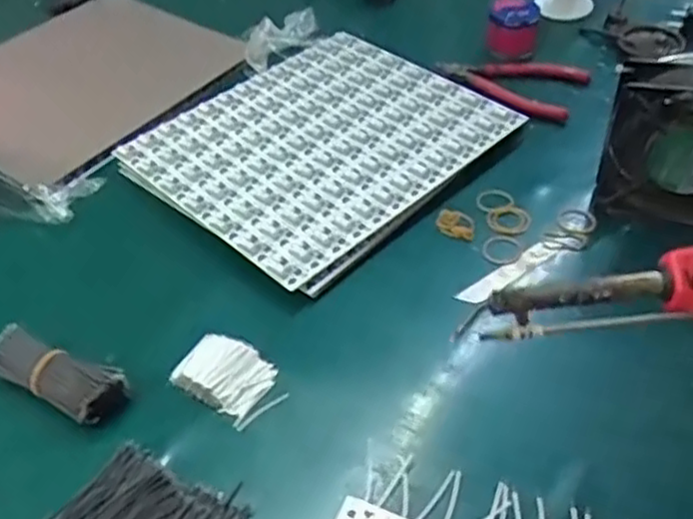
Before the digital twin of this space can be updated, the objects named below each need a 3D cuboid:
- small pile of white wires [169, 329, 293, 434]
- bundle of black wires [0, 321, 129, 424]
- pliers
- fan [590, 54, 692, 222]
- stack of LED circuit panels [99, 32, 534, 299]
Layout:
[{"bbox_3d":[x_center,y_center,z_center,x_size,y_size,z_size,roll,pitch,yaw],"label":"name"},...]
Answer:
[{"bbox_3d":[-0.077,0.081,0.487,0.073,0.012,0.049,28,51,23],"label":"small pile of white wires"},{"bbox_3d":[-0.193,0.076,0.479,0.091,0.031,0.039,22,49,18],"label":"bundle of black wires"},{"bbox_3d":[0.160,-0.183,0.729,0.152,0.024,0.103,18,47,14],"label":"pliers"},{"bbox_3d":[0.258,-0.085,0.533,0.121,0.130,0.031,19,48,15],"label":"fan"},{"bbox_3d":[-0.034,-0.115,0.664,0.279,0.018,0.290,33,57,30],"label":"stack of LED circuit panels"}]

